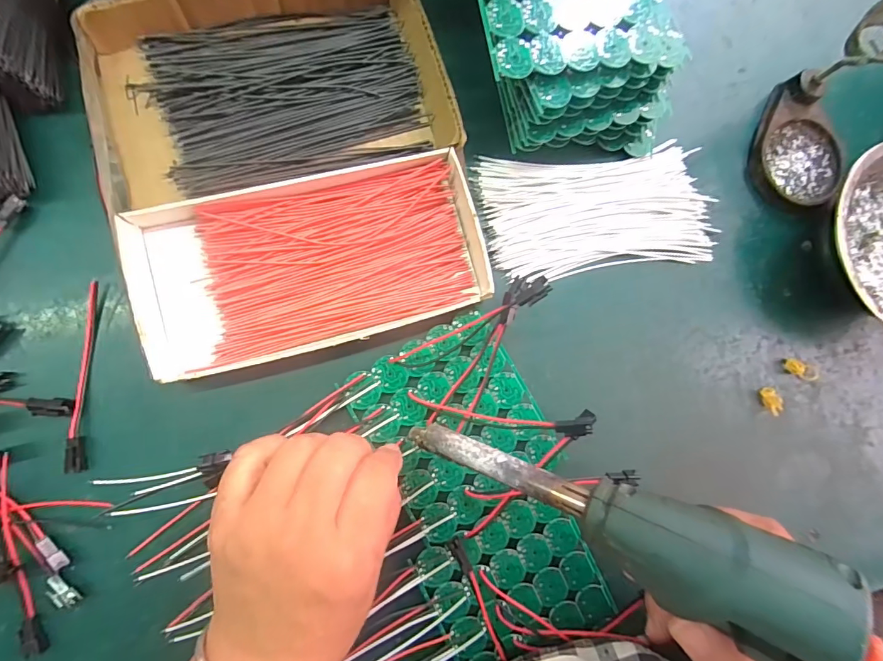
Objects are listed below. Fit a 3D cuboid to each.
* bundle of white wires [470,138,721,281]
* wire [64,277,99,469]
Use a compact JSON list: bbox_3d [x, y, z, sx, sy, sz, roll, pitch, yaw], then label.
[{"bbox_3d":[0.104,-0.079,0.282,0.156,0.006,0.078,-7,87,-8],"label":"bundle of white wires"},{"bbox_3d":[-0.194,0.025,0.235,0.007,0.011,0.101,1,86,-8],"label":"wire"}]

